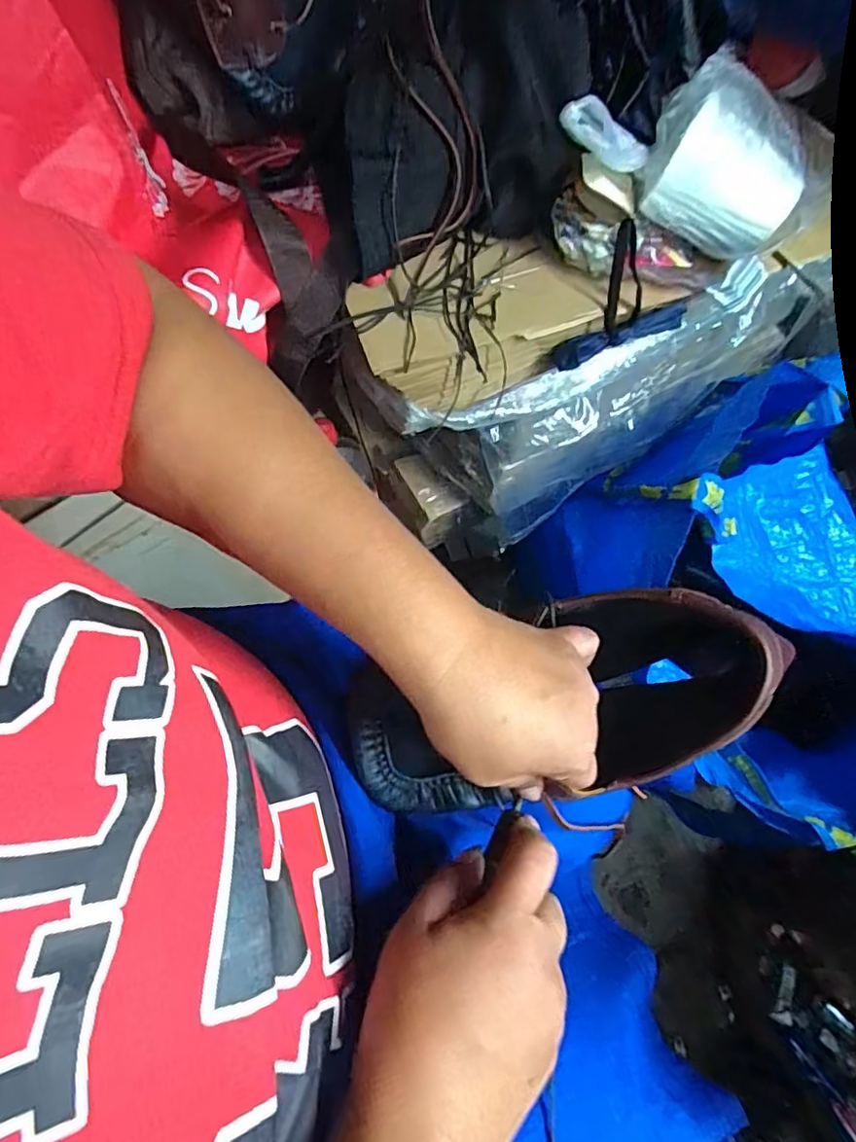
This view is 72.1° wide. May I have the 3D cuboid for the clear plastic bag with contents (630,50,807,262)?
[{"bbox_3d":[0.204,-0.273,0.406,0.105,0.078,0.079,33,71,9],"label":"clear plastic bag with contents"}]

